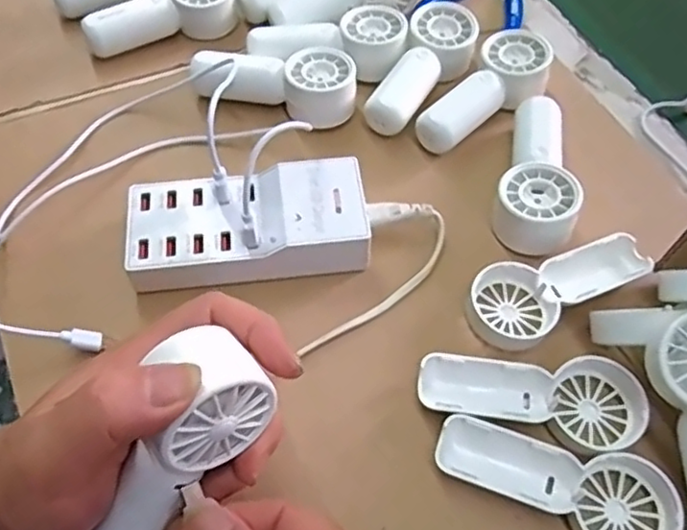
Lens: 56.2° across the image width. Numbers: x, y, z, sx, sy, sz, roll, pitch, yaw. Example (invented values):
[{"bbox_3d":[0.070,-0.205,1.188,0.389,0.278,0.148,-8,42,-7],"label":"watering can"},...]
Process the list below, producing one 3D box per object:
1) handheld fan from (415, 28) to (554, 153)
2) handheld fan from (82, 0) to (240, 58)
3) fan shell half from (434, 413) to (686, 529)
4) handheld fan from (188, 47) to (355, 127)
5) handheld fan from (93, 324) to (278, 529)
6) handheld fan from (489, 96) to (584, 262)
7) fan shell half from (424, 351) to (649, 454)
[{"bbox_3d":[0.098,-0.113,0.434,0.046,0.033,0.110,34,63,17],"label":"handheld fan"},{"bbox_3d":[-0.133,-0.184,0.468,0.110,0.033,0.044,-18,61,-13],"label":"handheld fan"},{"bbox_3d":[0.102,0.100,0.309,0.110,0.015,0.046,25,61,12],"label":"fan shell half"},{"bbox_3d":[-0.045,-0.117,0.430,0.105,0.032,0.047,-2,59,-4],"label":"handheld fan"},{"bbox_3d":[-0.071,0.076,0.251,0.038,0.040,0.113,39,104,22],"label":"handheld fan"},{"bbox_3d":[0.121,-0.057,0.398,0.045,0.028,0.105,13,59,6],"label":"handheld fan"},{"bbox_3d":[0.096,0.069,0.329,0.112,0.013,0.050,4,59,0],"label":"fan shell half"}]

